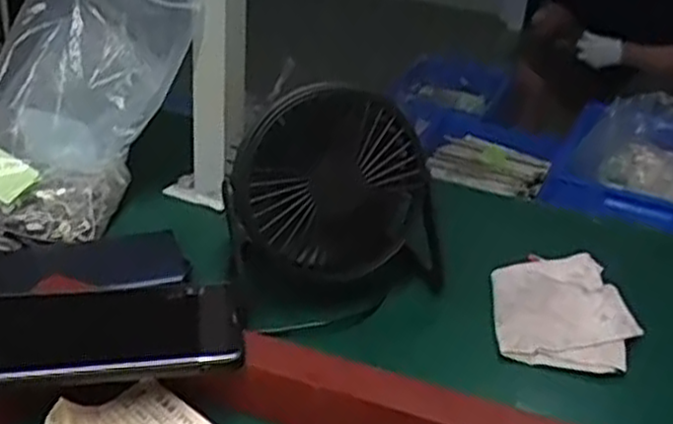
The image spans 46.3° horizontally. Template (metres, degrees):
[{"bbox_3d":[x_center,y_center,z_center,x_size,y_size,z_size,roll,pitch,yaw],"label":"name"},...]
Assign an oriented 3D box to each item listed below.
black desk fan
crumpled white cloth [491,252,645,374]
[{"bbox_3d":[0.006,-0.007,0.528,0.138,0.131,0.112,7,29,3],"label":"black desk fan"},{"bbox_3d":[0.149,0.065,0.523,0.083,0.021,0.105,4,29,-2],"label":"crumpled white cloth"}]

